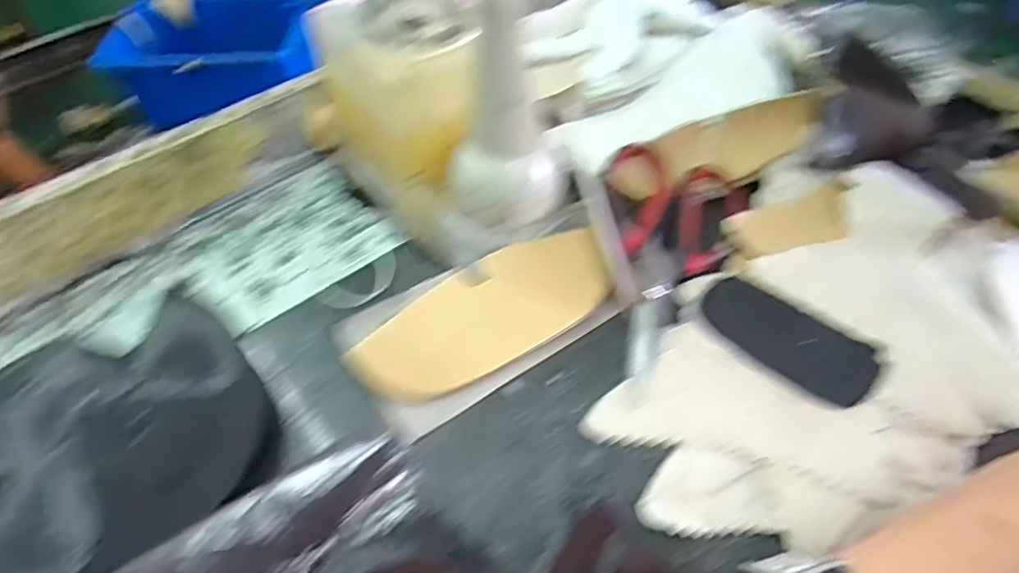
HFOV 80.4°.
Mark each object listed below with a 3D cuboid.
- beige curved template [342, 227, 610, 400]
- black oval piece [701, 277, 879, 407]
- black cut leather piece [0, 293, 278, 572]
[{"bbox_3d":[-0.012,0.017,0.356,0.155,0.008,0.058,-28,87,-10],"label":"beige curved template"},{"bbox_3d":[0.165,0.030,0.363,0.101,0.007,0.049,37,61,26],"label":"black oval piece"},{"bbox_3d":[-0.236,0.093,0.336,0.186,0.030,0.164,-35,59,-24],"label":"black cut leather piece"}]

